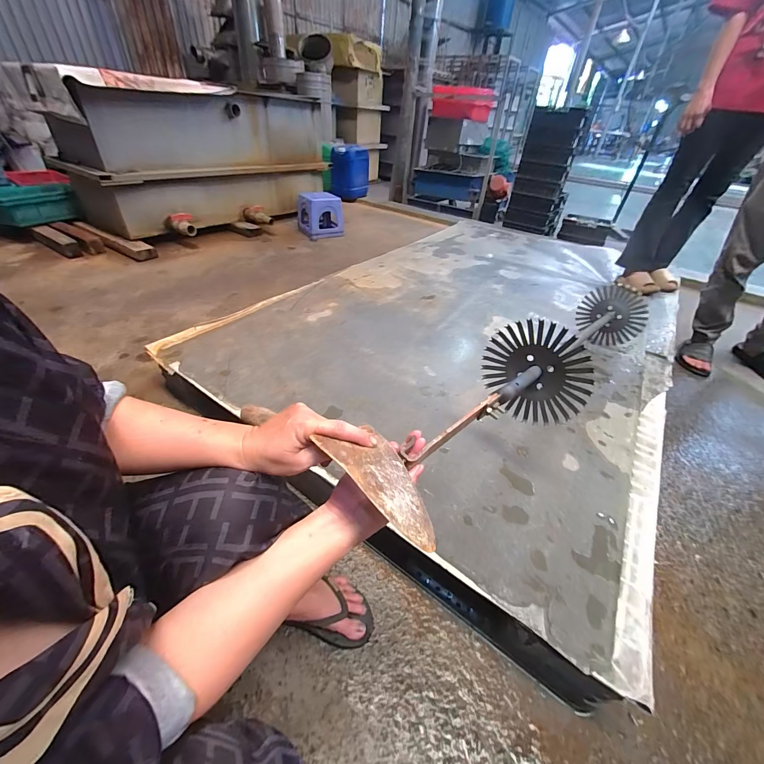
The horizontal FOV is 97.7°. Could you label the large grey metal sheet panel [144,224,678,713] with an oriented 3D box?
[{"bbox_3d":[0.421,-0.268,1.429,1.279,0.157,2.080,26,43,24],"label":"large grey metal sheet panel"}]

